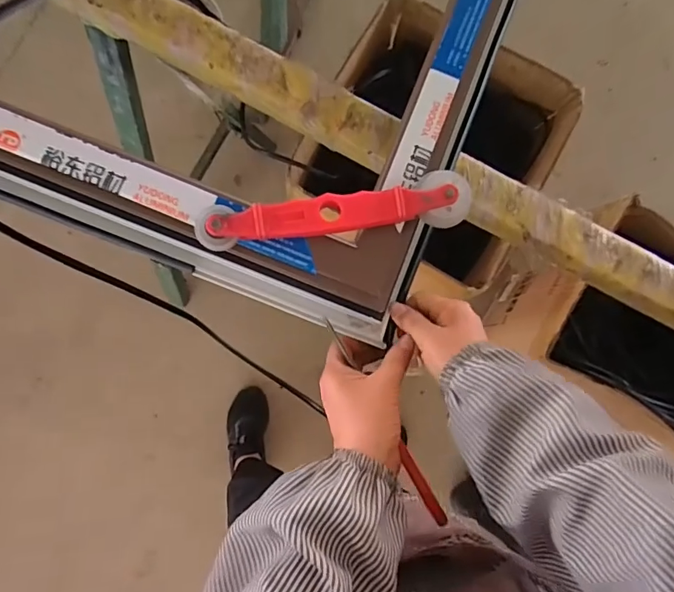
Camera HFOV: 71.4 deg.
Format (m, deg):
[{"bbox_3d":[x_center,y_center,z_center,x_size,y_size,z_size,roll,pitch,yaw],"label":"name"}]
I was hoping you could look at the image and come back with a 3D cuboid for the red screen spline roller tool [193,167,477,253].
[{"bbox_3d":[0.000,-0.059,0.339,0.195,0.015,0.037,-10,85,-6],"label":"red screen spline roller tool"}]

